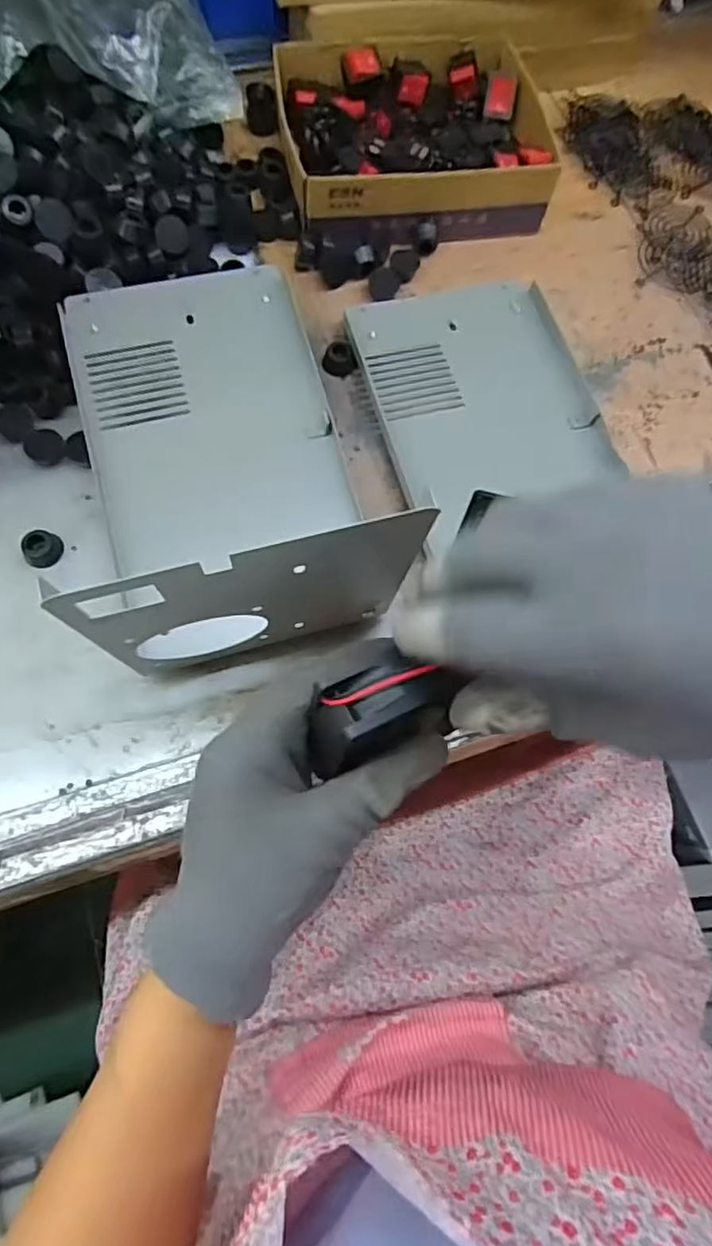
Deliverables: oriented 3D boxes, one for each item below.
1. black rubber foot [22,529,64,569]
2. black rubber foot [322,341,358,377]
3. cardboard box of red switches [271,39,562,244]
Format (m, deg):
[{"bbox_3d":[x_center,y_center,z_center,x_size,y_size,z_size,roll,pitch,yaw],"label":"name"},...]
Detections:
[{"bbox_3d":[-0.203,-0.048,0.407,0.024,0.014,0.021,-41,77,-16],"label":"black rubber foot"},{"bbox_3d":[-0.013,-0.198,0.469,0.024,0.012,0.022,-19,72,-10],"label":"black rubber foot"},{"bbox_3d":[0.046,-0.403,0.521,0.216,0.058,0.181,-12,71,-7],"label":"cardboard box of red switches"}]

